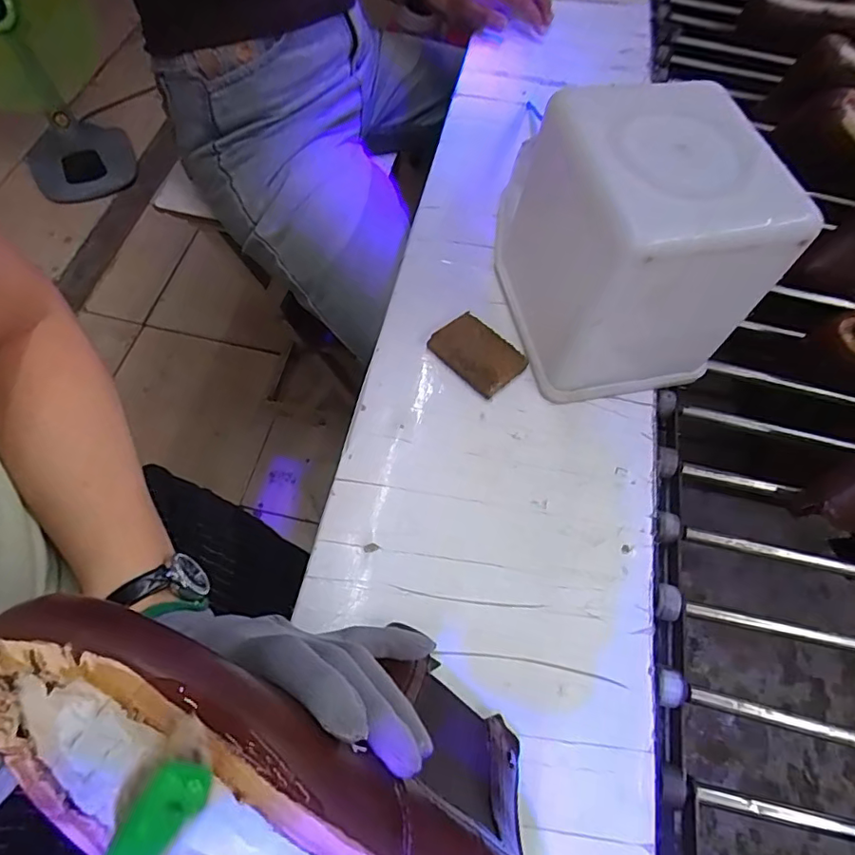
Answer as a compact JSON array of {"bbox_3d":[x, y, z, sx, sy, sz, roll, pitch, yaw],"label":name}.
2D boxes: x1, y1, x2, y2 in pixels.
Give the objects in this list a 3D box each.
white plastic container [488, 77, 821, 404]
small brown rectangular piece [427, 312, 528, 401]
[{"bbox_3d":[0.147,-0.133,0.398,0.141,0.164,0.155,-9,63,-7],"label":"white plastic container"},{"bbox_3d":[0.040,-0.060,0.436,0.049,0.012,0.070,-40,71,-21],"label":"small brown rectangular piece"}]

